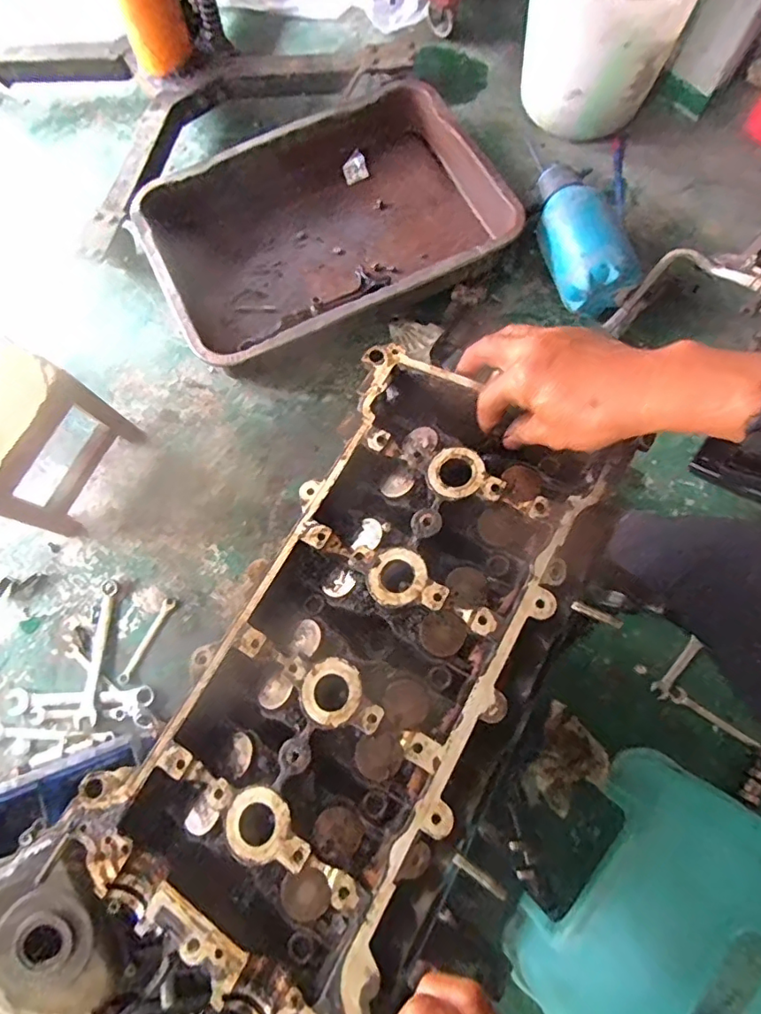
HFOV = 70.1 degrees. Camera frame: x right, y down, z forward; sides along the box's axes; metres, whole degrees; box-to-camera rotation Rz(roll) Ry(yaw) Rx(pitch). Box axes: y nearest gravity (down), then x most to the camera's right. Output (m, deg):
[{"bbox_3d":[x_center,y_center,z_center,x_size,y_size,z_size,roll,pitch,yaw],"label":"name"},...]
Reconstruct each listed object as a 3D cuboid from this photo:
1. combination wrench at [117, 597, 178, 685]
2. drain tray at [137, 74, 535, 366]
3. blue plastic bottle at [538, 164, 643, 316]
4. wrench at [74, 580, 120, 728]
[{"bbox_3d":[-0.380,0.216,0.881,0.021,0.005,0.151,26,76,8],"label":"combination wrench"},{"bbox_3d":[-0.104,-0.530,1.003,0.639,0.121,0.462,-31,76,-8],"label":"drain tray"},{"bbox_3d":[0.347,-0.478,0.967,0.109,0.107,0.274,-21,75,-5],"label":"blue plastic bottle"},{"bbox_3d":[-0.452,0.230,0.869,0.034,0.013,0.223,2,74,1],"label":"wrench"}]

